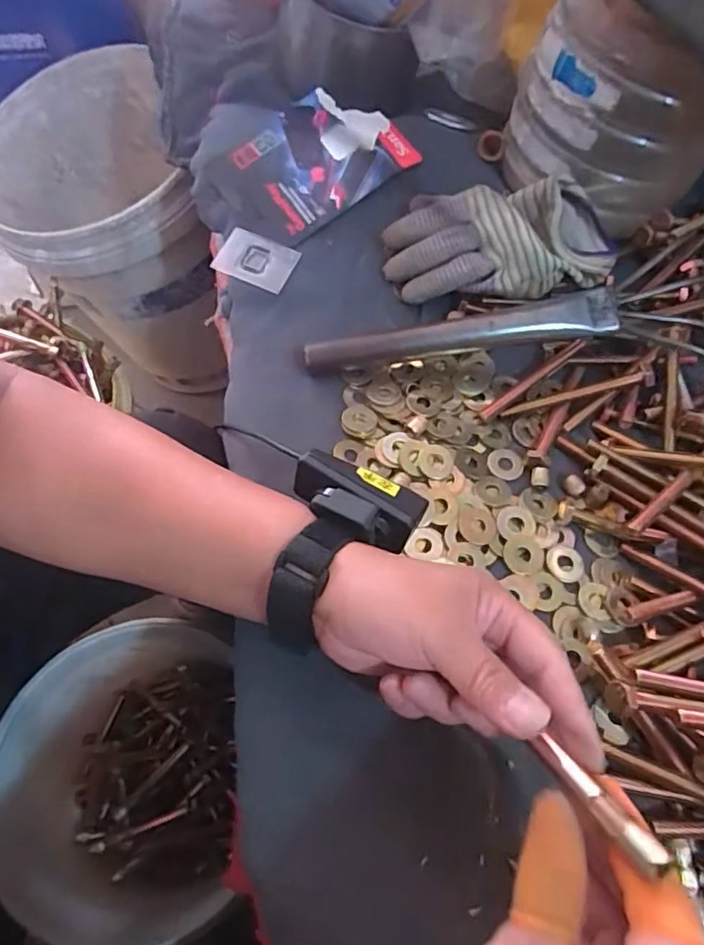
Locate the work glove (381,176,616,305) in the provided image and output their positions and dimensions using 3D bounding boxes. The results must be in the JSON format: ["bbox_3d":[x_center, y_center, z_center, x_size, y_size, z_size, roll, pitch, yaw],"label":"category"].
[{"bbox_3d":[0.115,-0.182,0.446,0.176,0.042,0.094,-10,66,-6],"label":"work glove"}]

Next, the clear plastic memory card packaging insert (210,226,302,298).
[{"bbox_3d":[-0.076,-0.167,0.456,0.059,0.009,0.045,22,67,8],"label":"clear plastic memory card packaging insert"}]

